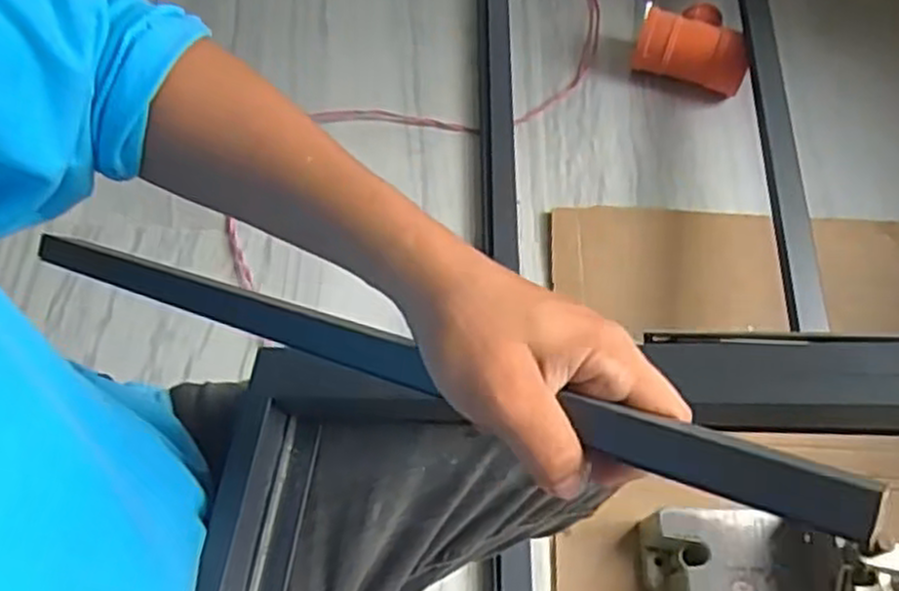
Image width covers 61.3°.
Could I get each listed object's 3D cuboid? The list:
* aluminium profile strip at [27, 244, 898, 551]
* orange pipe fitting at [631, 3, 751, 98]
[{"bbox_3d":[-0.065,0.020,0.373,0.489,0.022,0.016,14,58,34],"label":"aluminium profile strip"},{"bbox_3d":[0.364,-0.374,1.125,0.159,0.088,0.120,20,64,10],"label":"orange pipe fitting"}]

